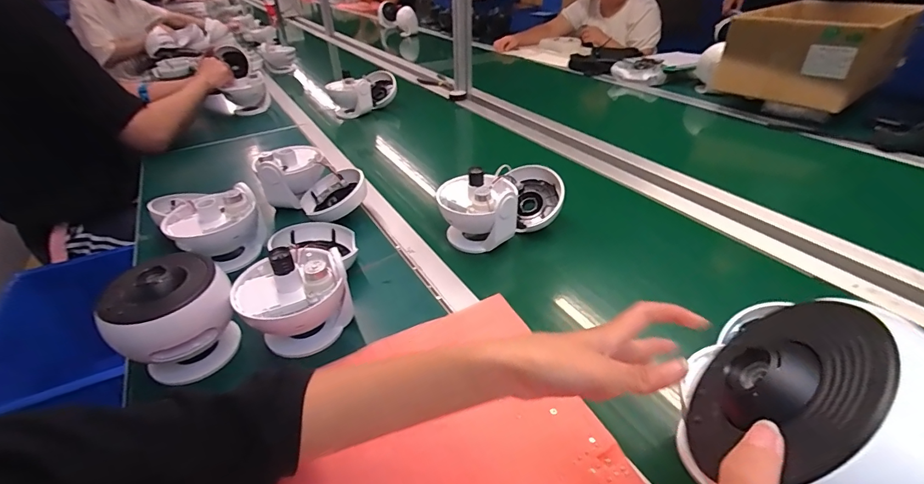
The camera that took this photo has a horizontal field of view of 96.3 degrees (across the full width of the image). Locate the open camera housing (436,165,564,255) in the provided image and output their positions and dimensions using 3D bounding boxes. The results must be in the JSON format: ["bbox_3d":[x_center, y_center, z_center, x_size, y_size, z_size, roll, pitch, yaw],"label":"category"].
[{"bbox_3d":[0.060,-0.061,0.644,0.195,0.105,0.110,-17,36,-21],"label":"open camera housing"}]

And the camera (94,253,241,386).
[{"bbox_3d":[-0.302,0.088,0.443,0.098,0.121,0.110,24,41,34],"label":"camera"}]

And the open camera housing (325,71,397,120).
[{"bbox_3d":[-0.285,-0.423,1.178,0.126,0.097,0.187,11,35,19],"label":"open camera housing"}]

